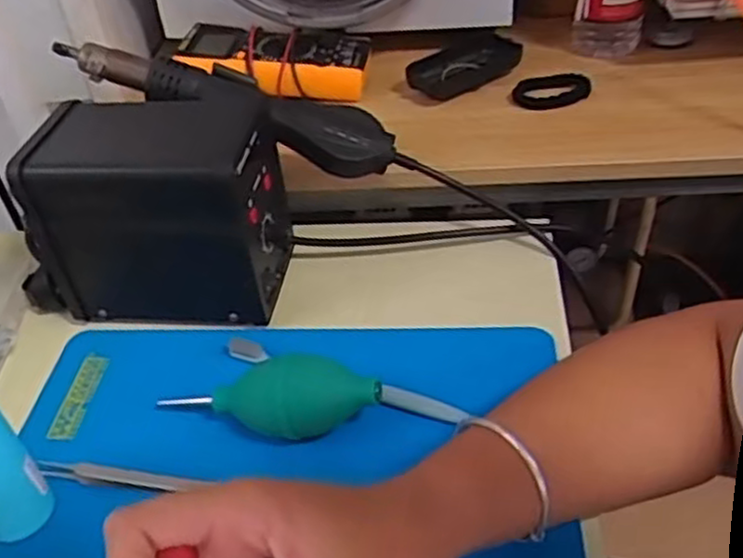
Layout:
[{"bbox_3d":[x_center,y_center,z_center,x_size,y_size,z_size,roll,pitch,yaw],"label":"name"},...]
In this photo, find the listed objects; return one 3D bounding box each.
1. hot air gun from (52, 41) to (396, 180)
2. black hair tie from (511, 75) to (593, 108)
[{"bbox_3d":[-0.106,-0.131,0.549,0.256,0.041,0.045,18,42,-4],"label":"hot air gun"},{"bbox_3d":[0.163,-0.171,0.671,0.071,0.011,0.039,-4,41,0],"label":"black hair tie"}]

